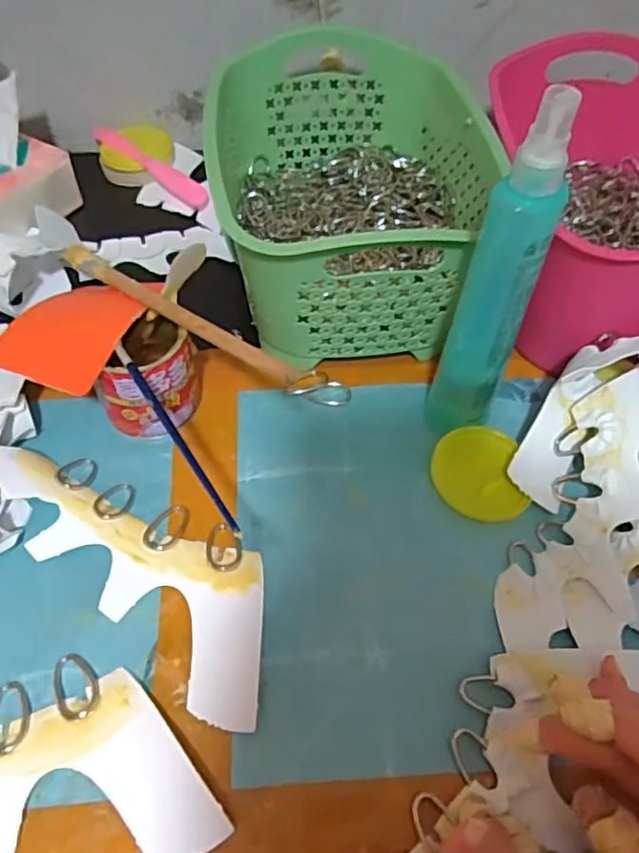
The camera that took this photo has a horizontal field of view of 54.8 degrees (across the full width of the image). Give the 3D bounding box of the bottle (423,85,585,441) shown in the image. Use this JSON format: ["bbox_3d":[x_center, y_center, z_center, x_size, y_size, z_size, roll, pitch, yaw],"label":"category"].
[{"bbox_3d":[0.095,-0.067,0.335,0.037,0.211,0.032,24,57,15],"label":"bottle"}]

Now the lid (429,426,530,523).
[{"bbox_3d":[0.100,0.029,0.391,0.055,0.011,0.062,0,54,-3],"label":"lid"}]

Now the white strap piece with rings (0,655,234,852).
[{"bbox_3d":[-0.156,0.160,0.295,0.222,0.011,0.082,0,54,-3],"label":"white strap piece with rings"}]

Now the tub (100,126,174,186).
[{"bbox_3d":[-0.172,-0.260,0.585,0.068,0.028,0.060,3,54,0],"label":"tub"}]

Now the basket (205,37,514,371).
[{"bbox_3d":[0.017,-0.173,0.470,0.181,0.127,0.255,-4,54,-5],"label":"basket"}]

